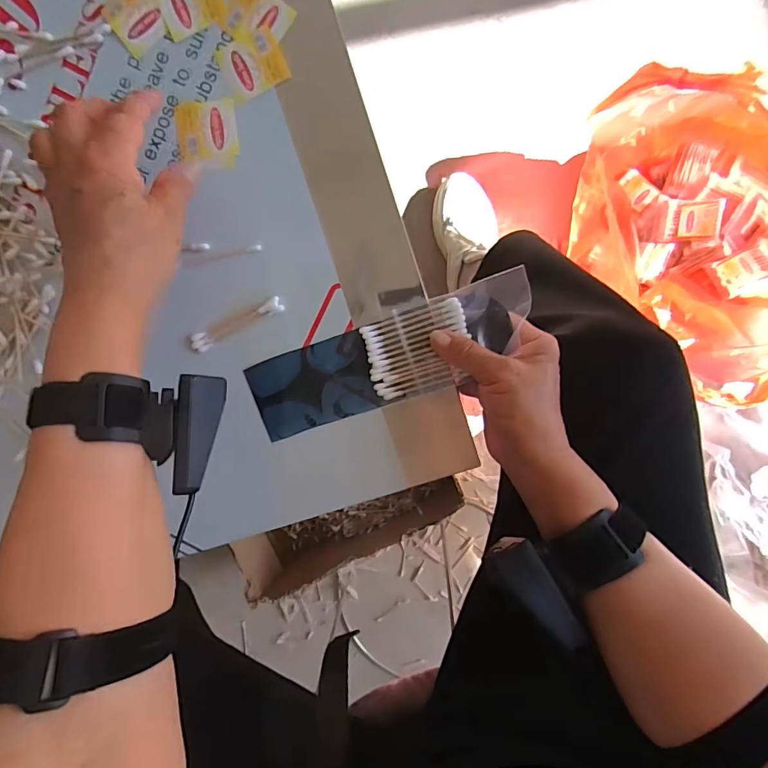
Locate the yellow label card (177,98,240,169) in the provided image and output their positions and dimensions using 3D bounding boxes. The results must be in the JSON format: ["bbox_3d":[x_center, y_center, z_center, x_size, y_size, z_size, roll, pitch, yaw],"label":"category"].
[{"bbox_3d":[-0.126,-0.179,0.334,0.042,0.004,0.047,-3,95,4],"label":"yellow label card"}]

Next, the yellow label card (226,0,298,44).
[{"bbox_3d":[-0.088,-0.257,0.325,0.043,0.004,0.038,39,97,-1],"label":"yellow label card"}]

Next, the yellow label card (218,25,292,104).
[{"bbox_3d":[-0.093,-0.226,0.329,0.042,0.004,0.039,-24,94,6],"label":"yellow label card"}]

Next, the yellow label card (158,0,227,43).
[{"bbox_3d":[-0.136,-0.270,0.328,0.042,0.004,0.040,-19,94,5],"label":"yellow label card"}]

